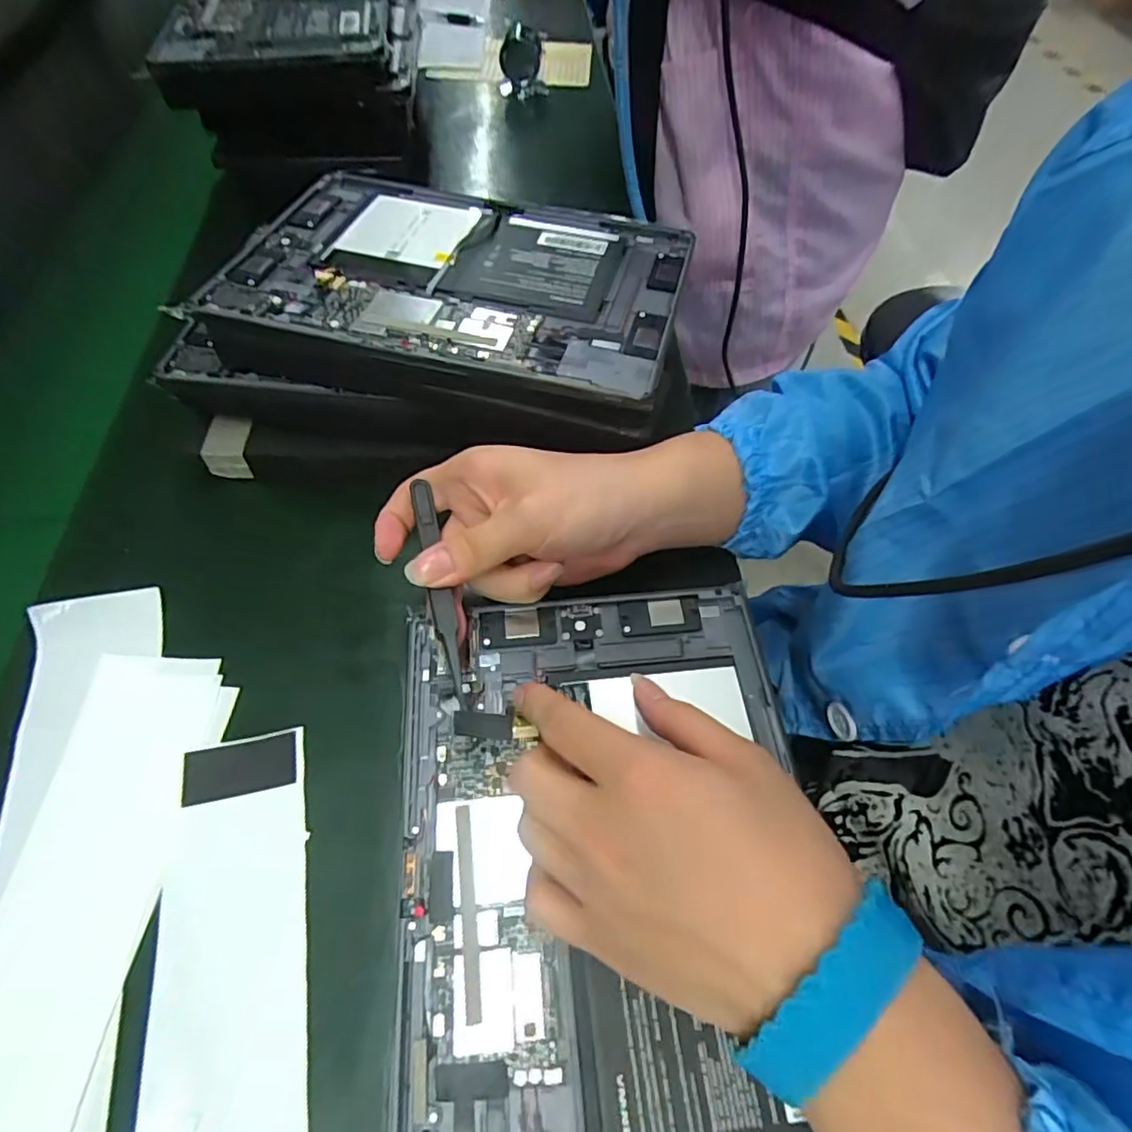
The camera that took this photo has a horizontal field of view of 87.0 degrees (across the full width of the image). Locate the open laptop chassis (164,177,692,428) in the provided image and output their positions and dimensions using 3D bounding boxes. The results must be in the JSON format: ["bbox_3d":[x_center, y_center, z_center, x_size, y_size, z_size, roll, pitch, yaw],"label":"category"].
[{"bbox_3d":[-0.065,-0.169,0.356,0.259,0.026,0.172,15,59,6],"label":"open laptop chassis"}]

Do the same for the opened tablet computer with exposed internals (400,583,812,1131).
[{"bbox_3d":[0.018,0.125,0.236,0.163,0.008,0.252,-3,59,-5],"label":"opened tablet computer with exposed internals"}]

